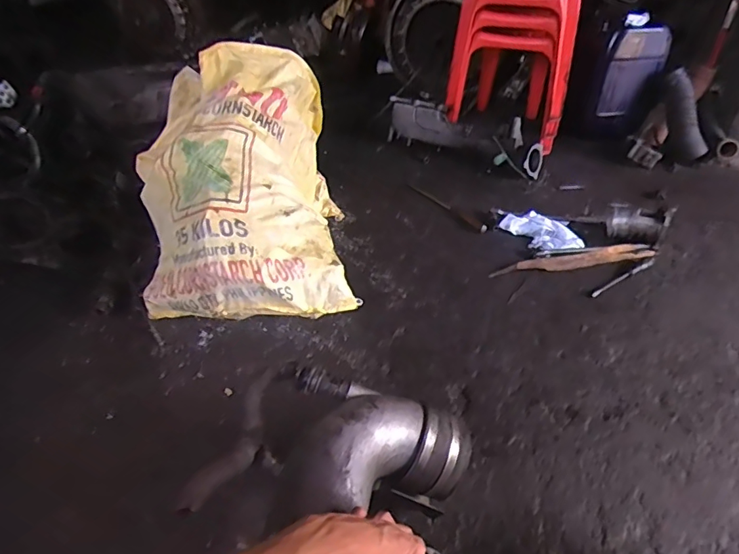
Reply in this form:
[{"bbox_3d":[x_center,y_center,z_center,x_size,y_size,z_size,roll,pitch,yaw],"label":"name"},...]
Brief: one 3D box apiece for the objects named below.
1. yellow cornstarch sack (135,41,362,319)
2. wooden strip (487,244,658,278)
[{"bbox_3d":[-0.322,-0.259,1.253,0.486,0.415,0.775,-4,37,-6],"label":"yellow cornstarch sack"},{"bbox_3d":[0.541,-0.044,1.318,0.461,0.012,0.067,-9,43,-11],"label":"wooden strip"}]

